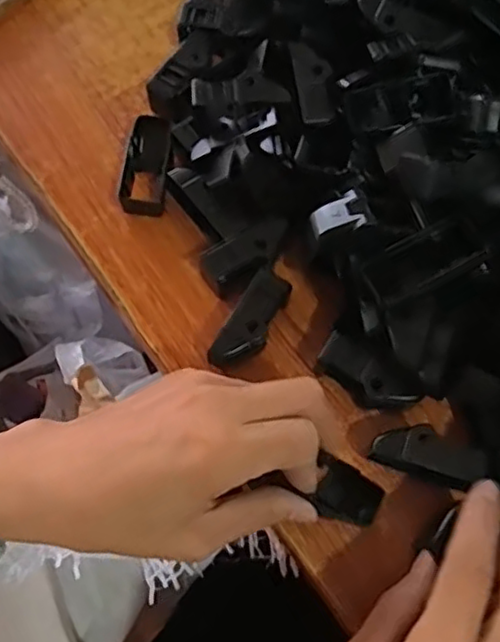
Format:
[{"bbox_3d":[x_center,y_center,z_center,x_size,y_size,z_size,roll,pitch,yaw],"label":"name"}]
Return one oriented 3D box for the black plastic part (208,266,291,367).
[{"bbox_3d":[0.001,0.003,0.312,0.018,0.023,0.051,29,72,10],"label":"black plastic part"}]

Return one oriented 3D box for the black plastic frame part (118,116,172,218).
[{"bbox_3d":[-0.054,-0.080,0.347,0.023,0.019,0.049,5,69,2],"label":"black plastic frame part"}]

